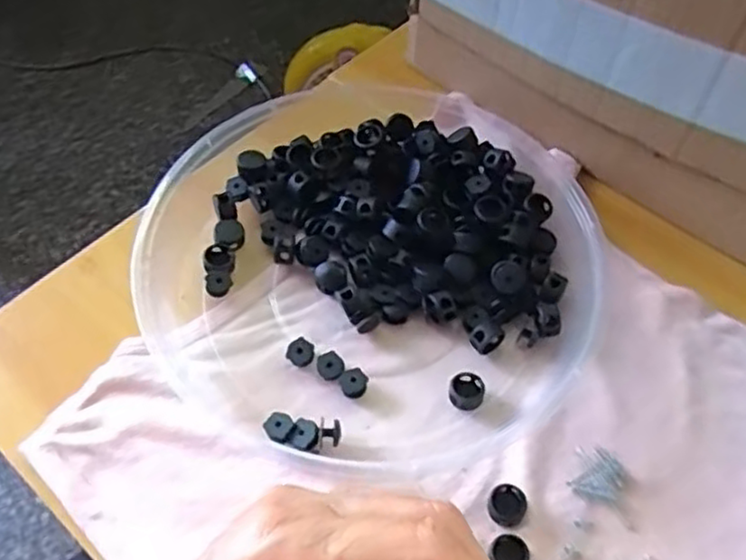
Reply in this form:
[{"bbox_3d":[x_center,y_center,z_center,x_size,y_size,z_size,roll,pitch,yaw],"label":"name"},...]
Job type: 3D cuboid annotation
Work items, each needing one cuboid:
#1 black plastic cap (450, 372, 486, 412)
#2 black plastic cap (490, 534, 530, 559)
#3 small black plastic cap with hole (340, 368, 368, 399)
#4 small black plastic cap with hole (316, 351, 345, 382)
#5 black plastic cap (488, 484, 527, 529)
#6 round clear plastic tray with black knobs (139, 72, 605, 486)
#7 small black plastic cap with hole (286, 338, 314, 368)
[{"bbox_3d":[0.047,0.055,0.345,0.017,0.009,0.019,20,59,10],"label":"black plastic cap"},{"bbox_3d":[0.060,0.120,0.303,0.014,0.008,0.017,-26,62,-18],"label":"black plastic cap"},{"bbox_3d":[-0.009,0.051,0.346,0.013,0.009,0.013,-32,64,-21],"label":"small black plastic cap with hole"},{"bbox_3d":[-0.021,0.044,0.350,0.014,0.011,0.013,1,57,-2],"label":"small black plastic cap with hole"},{"bbox_3d":[0.061,0.102,0.316,0.017,0.007,0.017,1,57,-2],"label":"black plastic cap"},{"bbox_3d":[0.002,-0.021,0.378,0.226,0.030,0.245,1,57,-2],"label":"round clear plastic tray with black knobs"},{"bbox_3d":[-0.037,0.037,0.355,0.012,0.010,0.013,1,57,-2],"label":"small black plastic cap with hole"}]

